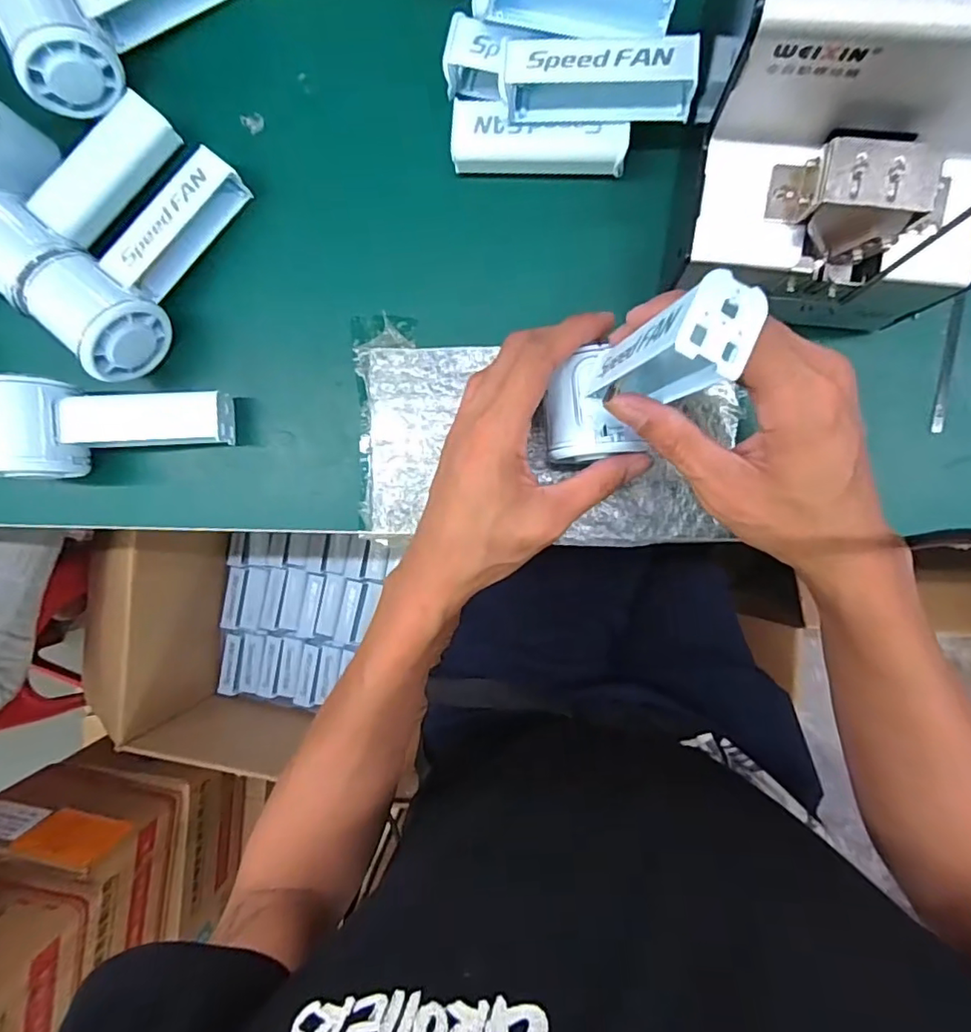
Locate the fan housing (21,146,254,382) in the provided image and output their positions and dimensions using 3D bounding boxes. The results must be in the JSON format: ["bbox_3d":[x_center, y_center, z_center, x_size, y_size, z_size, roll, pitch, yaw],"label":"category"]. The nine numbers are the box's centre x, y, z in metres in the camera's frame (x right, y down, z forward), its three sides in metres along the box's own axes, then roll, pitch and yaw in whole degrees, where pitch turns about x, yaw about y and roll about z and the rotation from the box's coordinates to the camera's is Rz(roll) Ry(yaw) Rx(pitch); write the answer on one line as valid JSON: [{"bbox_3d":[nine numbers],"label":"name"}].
[{"bbox_3d":[-0.217,-0.163,0.346,0.065,0.052,0.147,31,96,5],"label":"fan housing"}]

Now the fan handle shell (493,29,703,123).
[{"bbox_3d":[0.059,-0.234,0.300,0.099,0.028,0.028,5,93,7],"label":"fan handle shell"}]

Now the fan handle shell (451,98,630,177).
[{"bbox_3d":[0.031,-0.220,0.326,0.100,0.014,0.034,6,93,7],"label":"fan handle shell"}]

